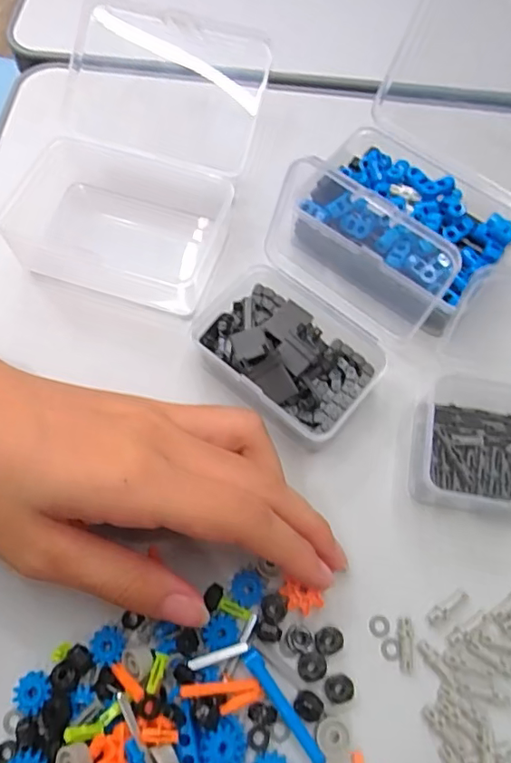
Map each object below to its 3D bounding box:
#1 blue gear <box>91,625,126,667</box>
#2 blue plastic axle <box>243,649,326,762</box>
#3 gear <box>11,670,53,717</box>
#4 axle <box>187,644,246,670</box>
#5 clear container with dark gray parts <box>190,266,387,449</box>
[{"bbox_3d":[-0.056,0.100,0.202,0.012,0.004,0.013,1,69,-1],"label":"blue gear"},{"bbox_3d":[0.010,0.118,0.195,0.005,0.004,0.044,-35,74,-14],"label":"blue plastic axle"},{"bbox_3d":[-0.081,0.114,0.197,0.013,0.006,0.012,1,69,-1],"label":"gear"},{"bbox_3d":[-0.014,0.102,0.198,0.022,0.005,0.004,-15,70,-6],"label":"axle"},{"bbox_3d":[0.013,-0.012,0.235,0.077,0.028,0.059,38,73,12],"label":"clear container with dark gray parts"}]

